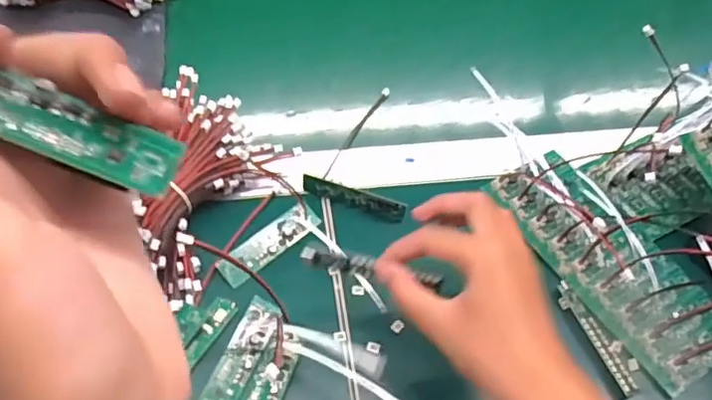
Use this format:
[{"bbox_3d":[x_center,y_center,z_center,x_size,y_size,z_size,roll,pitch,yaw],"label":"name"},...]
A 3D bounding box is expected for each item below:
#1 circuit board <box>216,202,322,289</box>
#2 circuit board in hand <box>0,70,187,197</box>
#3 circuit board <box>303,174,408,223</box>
[{"bbox_3d":[-0.064,0.031,0.427,0.085,0.005,0.022,-37,66,-27],"label":"circuit board"},{"bbox_3d":[-0.085,-0.023,0.149,0.079,0.006,0.021,23,51,-22],"label":"circuit board in hand"},{"bbox_3d":[-0.001,-0.002,0.446,0.082,0.016,0.009,19,55,8],"label":"circuit board"}]

